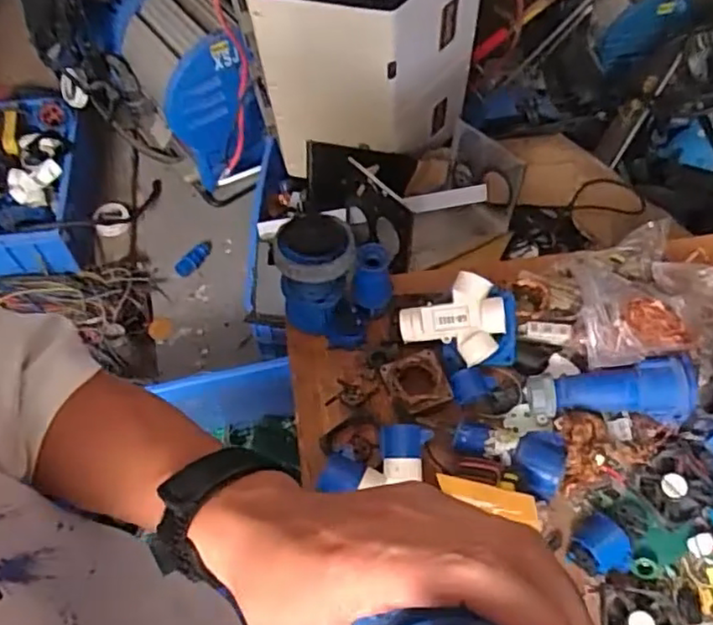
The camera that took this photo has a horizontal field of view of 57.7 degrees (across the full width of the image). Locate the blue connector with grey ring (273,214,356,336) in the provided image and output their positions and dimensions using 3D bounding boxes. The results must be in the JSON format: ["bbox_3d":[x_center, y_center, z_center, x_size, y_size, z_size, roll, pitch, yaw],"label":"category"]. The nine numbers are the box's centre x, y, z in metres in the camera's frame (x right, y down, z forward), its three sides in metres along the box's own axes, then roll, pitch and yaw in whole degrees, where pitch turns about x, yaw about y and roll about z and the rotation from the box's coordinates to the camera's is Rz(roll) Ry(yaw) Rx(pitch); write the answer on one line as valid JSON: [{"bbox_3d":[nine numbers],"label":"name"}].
[{"bbox_3d":[-0.056,-0.052,0.942,0.106,0.175,0.107,-4,59,-3],"label":"blue connector with grey ring"}]

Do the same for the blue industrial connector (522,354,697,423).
[{"bbox_3d":[0.337,0.115,0.863,0.207,0.077,0.076,-3,59,-2],"label":"blue industrial connector"}]

